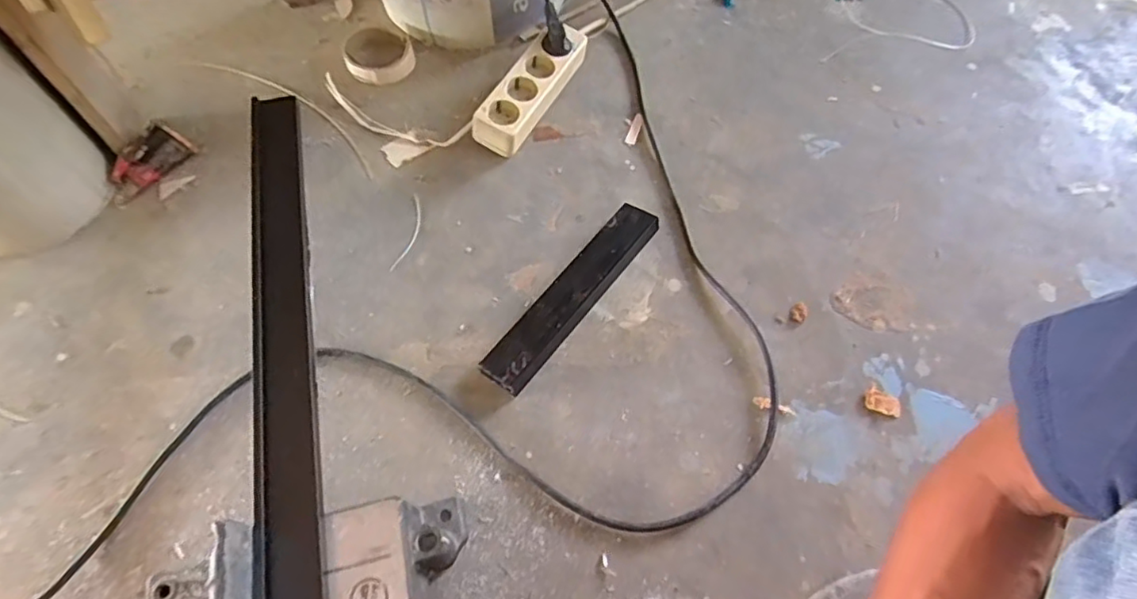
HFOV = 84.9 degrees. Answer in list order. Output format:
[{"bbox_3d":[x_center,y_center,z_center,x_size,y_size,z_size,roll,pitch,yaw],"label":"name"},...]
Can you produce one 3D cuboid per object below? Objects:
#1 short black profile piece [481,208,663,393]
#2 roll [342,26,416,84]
[{"bbox_3d":[0.006,-0.008,0.656,0.050,0.020,0.254,34,66,17],"label":"short black profile piece"},{"bbox_3d":[-0.254,-0.331,0.831,0.090,0.027,0.087,0,61,0],"label":"roll"}]

